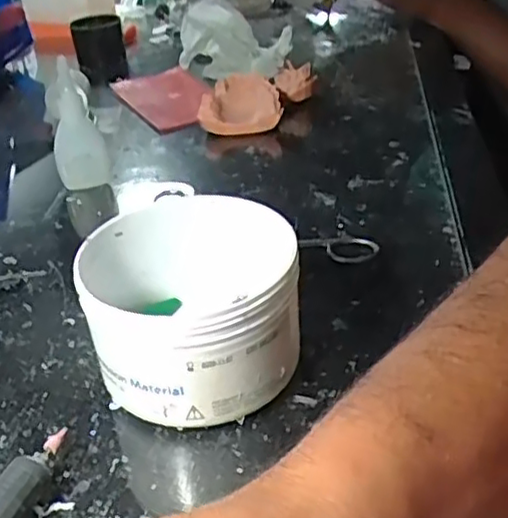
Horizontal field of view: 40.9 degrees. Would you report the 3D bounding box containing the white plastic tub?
[{"bbox_3d":[-0.025,0.021,0.300,0.092,0.061,0.091,2,34,9],"label":"white plastic tub"}]

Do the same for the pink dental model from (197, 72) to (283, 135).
[{"bbox_3d":[-0.011,-0.121,0.540,0.063,0.037,0.052,-2,34,2],"label":"pink dental model"}]

